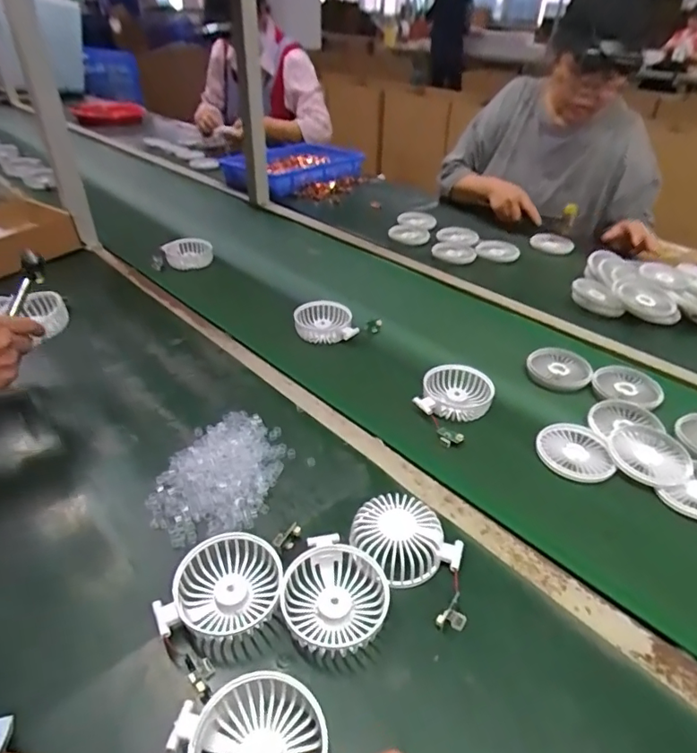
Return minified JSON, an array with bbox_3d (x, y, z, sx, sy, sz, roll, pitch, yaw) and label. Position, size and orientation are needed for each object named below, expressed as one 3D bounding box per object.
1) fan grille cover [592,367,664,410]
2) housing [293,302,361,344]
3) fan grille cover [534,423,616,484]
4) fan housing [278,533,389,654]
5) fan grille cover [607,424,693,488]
[{"bbox_3d":[0.393,0.011,0.722,0.087,0.016,0.087,18,39,20],"label":"fan grille cover"},{"bbox_3d":[-0.039,-0.086,0.813,0.091,0.034,0.086,-3,37,-7],"label":"housing"},{"bbox_3d":[0.270,0.089,0.606,0.086,0.013,0.086,26,42,29],"label":"fan grille cover"},{"bbox_3d":[-0.012,0.187,0.439,0.082,0.030,0.084,2,36,-1],"label":"fan housing"},{"bbox_3d":[0.354,0.089,0.594,0.095,0.011,0.084,-23,43,-31],"label":"fan grille cover"}]

